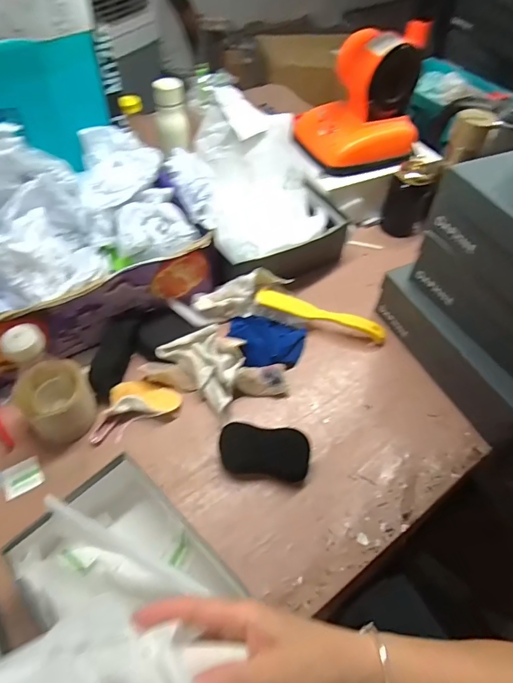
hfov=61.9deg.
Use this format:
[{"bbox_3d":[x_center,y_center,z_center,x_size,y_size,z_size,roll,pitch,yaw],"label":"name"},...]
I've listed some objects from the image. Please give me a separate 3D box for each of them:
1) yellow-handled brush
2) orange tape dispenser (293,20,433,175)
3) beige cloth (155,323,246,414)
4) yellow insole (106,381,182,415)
[{"bbox_3d":[0.108,-0.042,0.716,0.220,0.041,0.024,13,53,6],"label":"yellow-handled brush"},{"bbox_3d":[0.203,-0.459,0.821,0.221,0.206,0.151,-6,53,-8],"label":"orange tape dispenser"},{"bbox_3d":[-0.071,0.029,0.652,0.132,0.049,0.090,37,59,22],"label":"beige cloth"},{"bbox_3d":[-0.163,0.081,0.620,0.101,0.015,0.050,4,53,-1],"label":"yellow insole"}]

